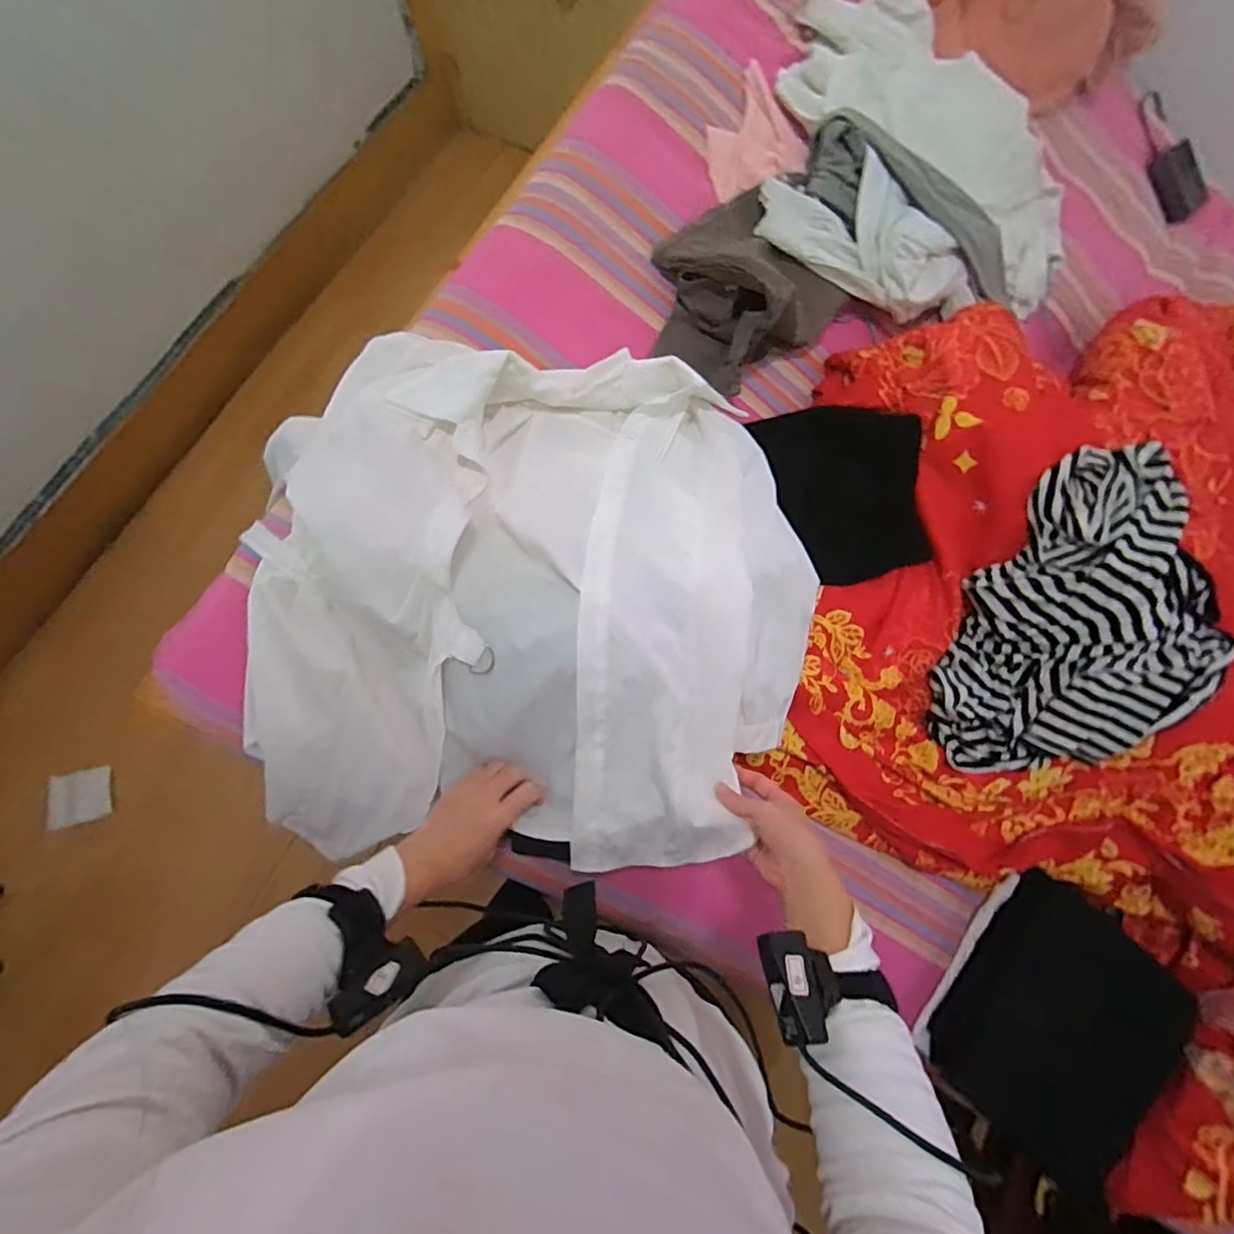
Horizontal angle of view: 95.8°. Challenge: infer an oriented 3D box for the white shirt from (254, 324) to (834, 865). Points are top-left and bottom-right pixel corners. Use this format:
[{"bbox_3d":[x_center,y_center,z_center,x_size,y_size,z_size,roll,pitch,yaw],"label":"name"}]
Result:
[{"bbox_3d":[-0.069,-0.032,0.593,0.536,0.130,0.537,1,75,2],"label":"white shirt"}]

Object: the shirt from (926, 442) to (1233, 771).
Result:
[{"bbox_3d":[0.639,0.025,0.755,0.330,0.060,0.473,31,104,7],"label":"shirt"}]

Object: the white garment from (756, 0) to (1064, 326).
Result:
[{"bbox_3d":[0.488,-0.667,0.869,0.502,0.201,0.488,14,75,5],"label":"white garment"}]

